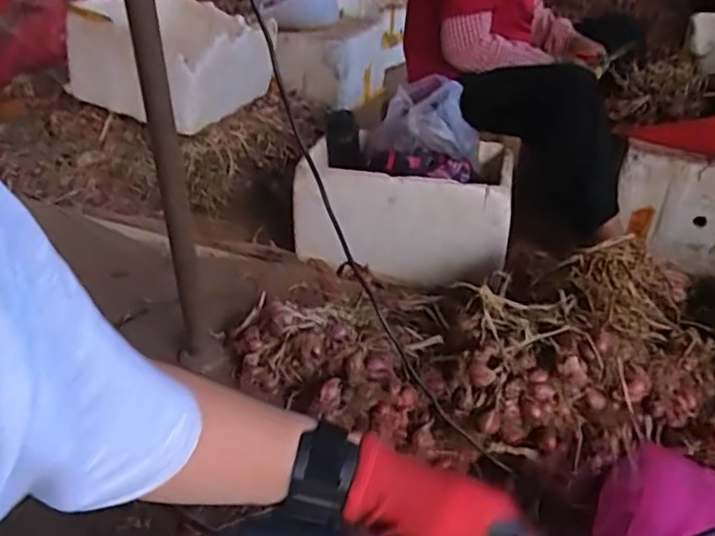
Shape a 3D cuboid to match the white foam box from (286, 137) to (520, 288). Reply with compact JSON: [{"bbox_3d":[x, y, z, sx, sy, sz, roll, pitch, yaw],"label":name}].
[{"bbox_3d":[0.111,-0.152,1.485,0.475,0.227,0.336,6,33,10],"label":"white foam box"}]

